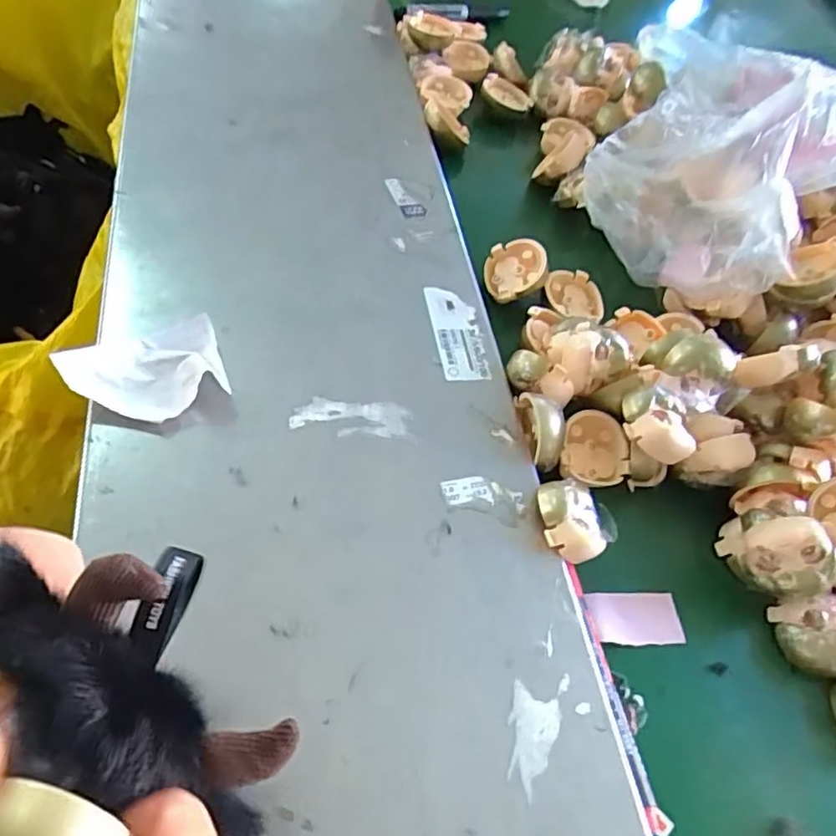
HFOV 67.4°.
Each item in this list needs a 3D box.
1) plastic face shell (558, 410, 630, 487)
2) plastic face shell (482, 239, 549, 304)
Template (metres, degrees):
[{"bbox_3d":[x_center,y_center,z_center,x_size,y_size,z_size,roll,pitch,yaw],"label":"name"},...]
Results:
[{"bbox_3d":[0.107,0.020,0.393,0.048,0.022,0.045,9,72,-14],"label":"plastic face shell"},{"bbox_3d":[0.072,-0.109,0.465,0.047,0.016,0.049,-30,54,13],"label":"plastic face shell"}]

